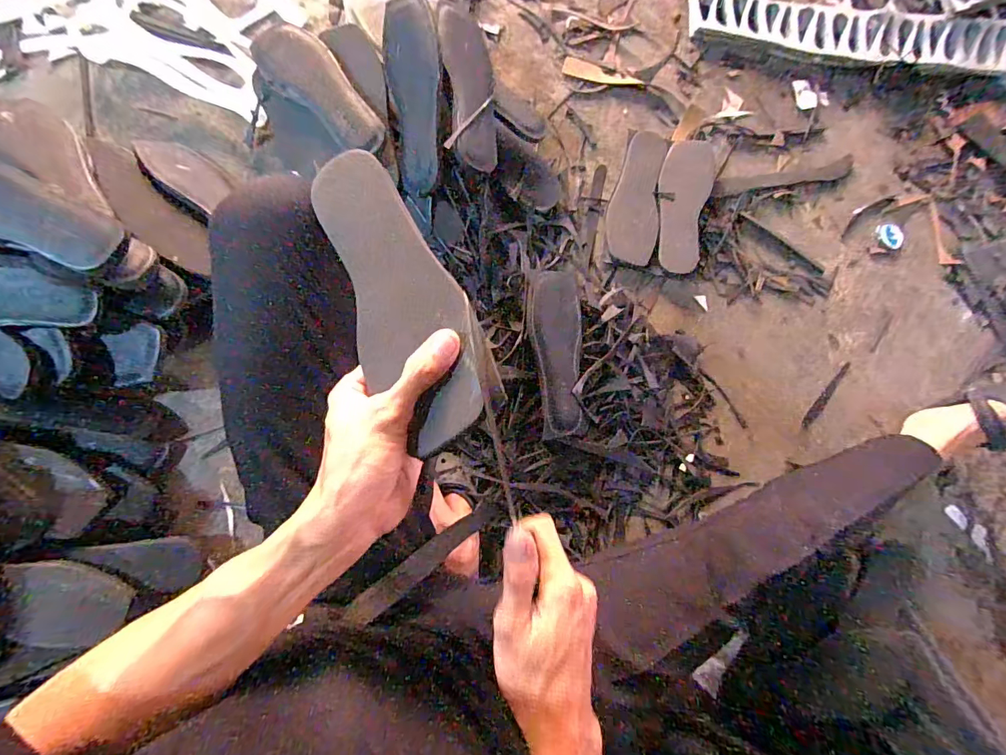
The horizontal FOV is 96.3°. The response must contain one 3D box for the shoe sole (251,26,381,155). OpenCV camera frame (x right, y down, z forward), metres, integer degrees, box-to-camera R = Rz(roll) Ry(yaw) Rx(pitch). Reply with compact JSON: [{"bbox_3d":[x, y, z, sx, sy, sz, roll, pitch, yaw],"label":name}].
[{"bbox_3d":[-0.246,-0.397,0.619,0.219,0.030,0.077,40,78,-2],"label":"shoe sole"}]

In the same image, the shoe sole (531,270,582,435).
[{"bbox_3d":[0.078,-0.039,0.673,0.085,0.018,0.238,1,89,-23],"label":"shoe sole"}]

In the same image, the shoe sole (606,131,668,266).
[{"bbox_3d":[0.226,-0.305,0.756,0.083,0.012,0.232,12,80,-7],"label":"shoe sole"}]

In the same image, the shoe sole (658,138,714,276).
[{"bbox_3d":[0.303,-0.295,0.754,0.084,0.025,0.235,11,84,-6],"label":"shoe sole"}]

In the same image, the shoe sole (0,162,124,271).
[{"bbox_3d":[-0.570,-0.189,0.495,0.256,0.034,0.090,11,80,-8],"label":"shoe sole"}]

